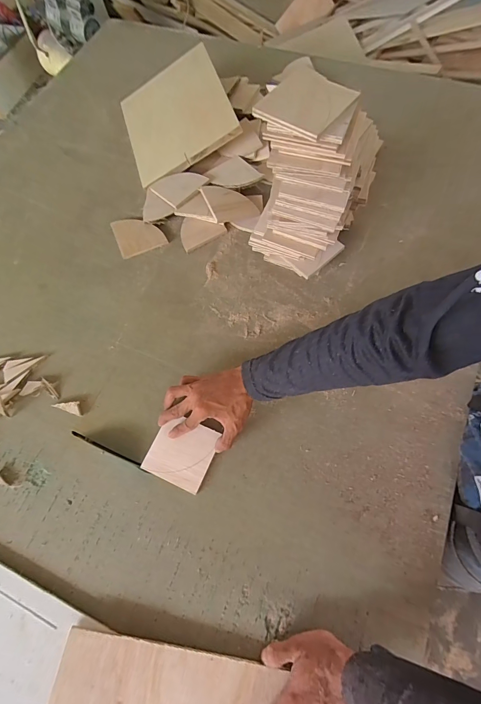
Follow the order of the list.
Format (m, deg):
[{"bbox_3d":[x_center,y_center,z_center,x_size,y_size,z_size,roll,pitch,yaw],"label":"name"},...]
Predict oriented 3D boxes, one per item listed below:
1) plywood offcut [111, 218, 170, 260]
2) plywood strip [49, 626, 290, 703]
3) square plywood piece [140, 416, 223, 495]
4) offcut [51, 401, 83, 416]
[{"bbox_3d":[-0.221,-0.256,0.703,0.096,0.014,0.100,-25,69,-9],"label":"plywood offcut"},{"bbox_3d":[-0.030,0.446,0.405,0.408,0.014,0.104,10,68,5],"label":"plywood strip"},{"bbox_3d":[-0.095,0.161,0.530,0.099,0.005,0.097,21,69,10],"label":"square plywood piece"},{"bbox_3d":[-0.303,0.095,0.576,0.055,0.013,0.021,17,68,8],"label":"offcut"}]

